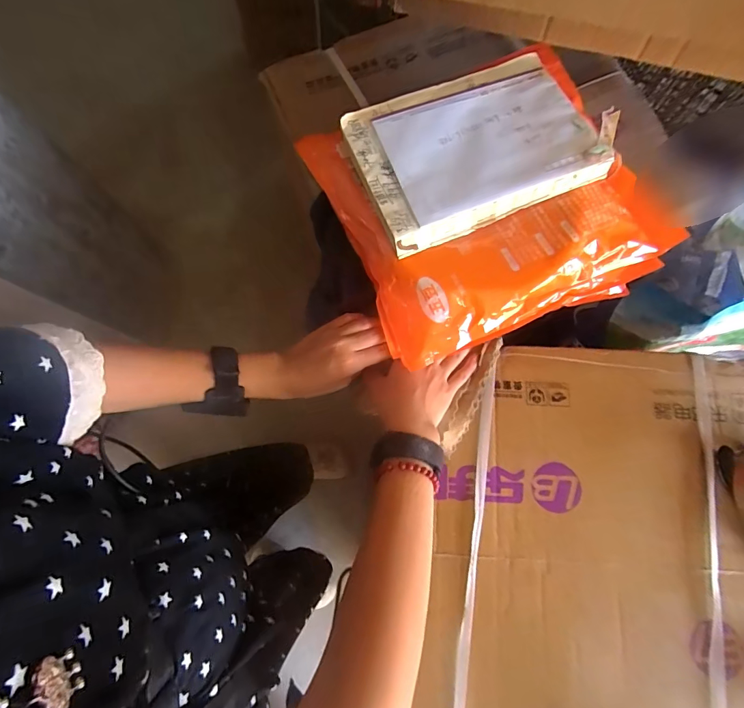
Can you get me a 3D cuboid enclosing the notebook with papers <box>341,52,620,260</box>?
[{"bbox_3d":[0.089,-0.185,0.368,0.201,0.025,0.139,-22,78,-4],"label":"notebook with papers"}]

